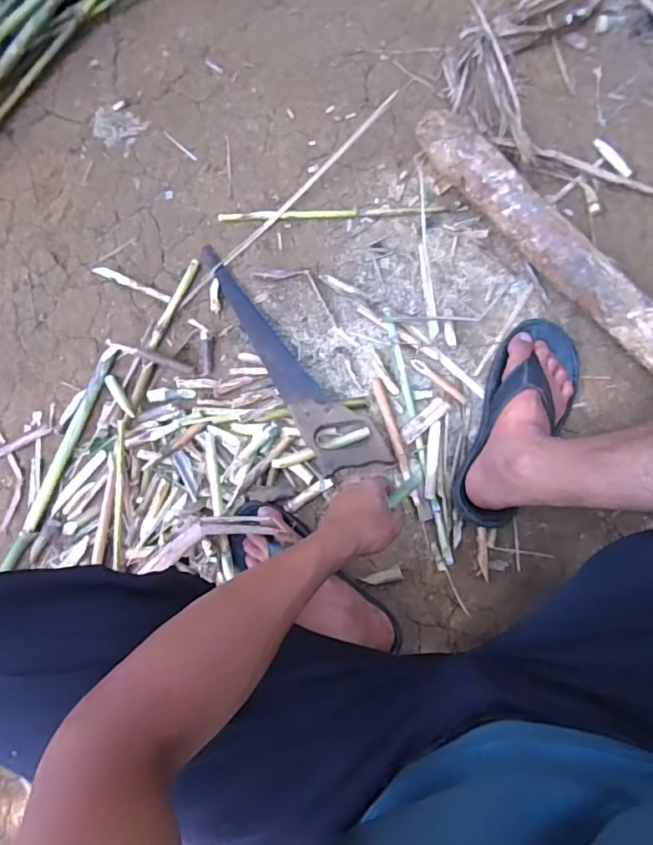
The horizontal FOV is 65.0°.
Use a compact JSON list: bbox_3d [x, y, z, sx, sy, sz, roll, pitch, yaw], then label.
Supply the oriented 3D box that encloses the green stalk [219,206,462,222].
[{"bbox_3d":[0.013,-0.311,0.761,0.354,0.006,0.013,0,87,8],"label":"green stalk"}]

